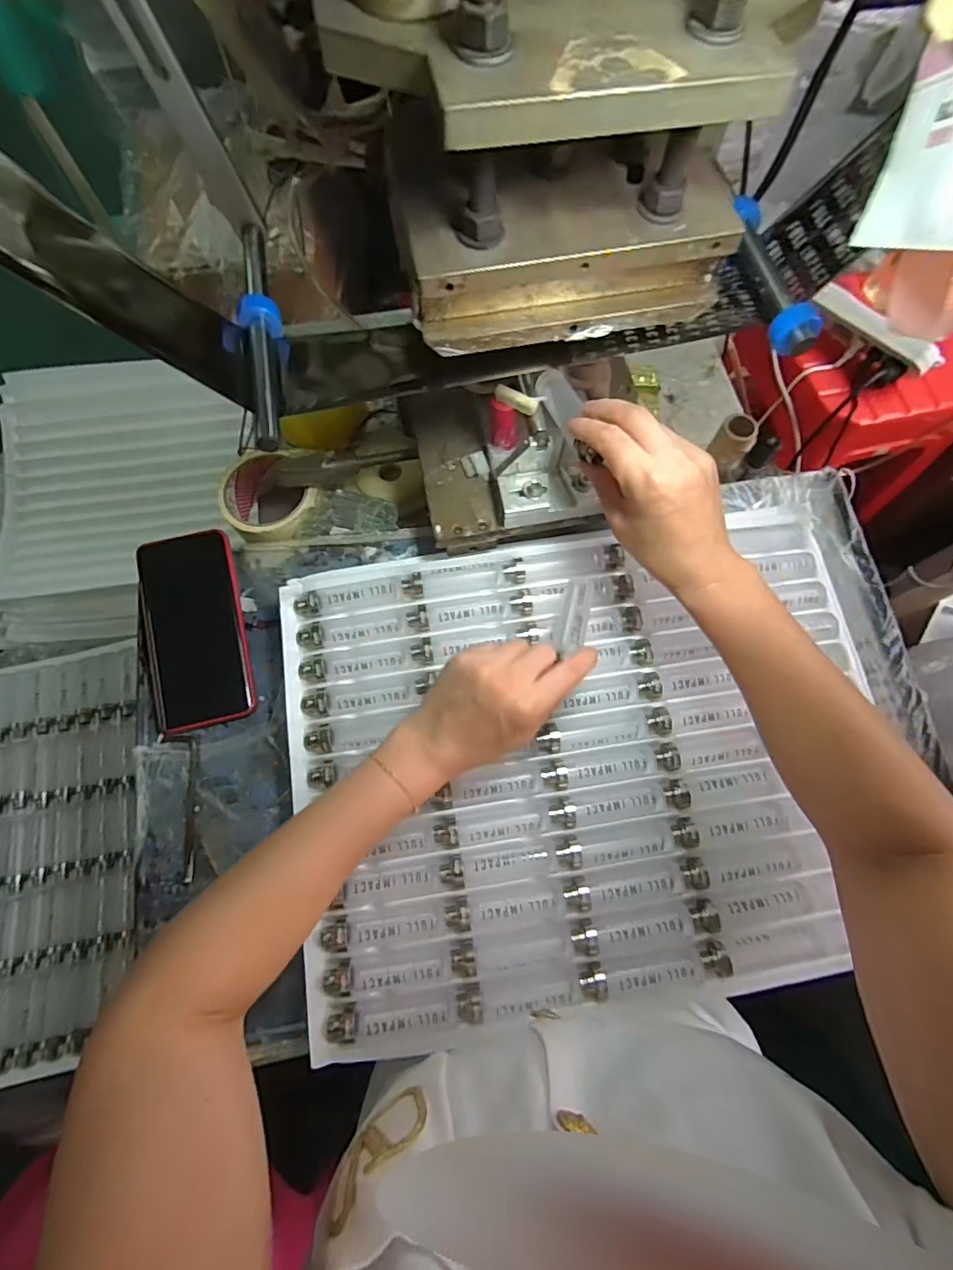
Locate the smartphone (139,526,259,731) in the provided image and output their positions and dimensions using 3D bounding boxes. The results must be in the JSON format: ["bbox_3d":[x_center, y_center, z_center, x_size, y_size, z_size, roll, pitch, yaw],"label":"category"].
[{"bbox_3d":[-0.235,-0.006,0.421,0.079,0.006,0.160,-14,83,-3],"label":"smartphone"}]

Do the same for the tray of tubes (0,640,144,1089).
[{"bbox_3d":[-0.555,0.257,0.592,0.302,0.027,0.457,-9,73,-3],"label":"tray of tubes"}]

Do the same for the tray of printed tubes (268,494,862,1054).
[{"bbox_3d":[0.086,0.085,0.382,0.436,0.024,0.334,-8,73,-3],"label":"tray of printed tubes"}]

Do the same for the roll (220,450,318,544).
[{"bbox_3d":[-0.200,-0.130,0.504,0.092,0.049,0.096,0,73,-1],"label":"roll"}]

